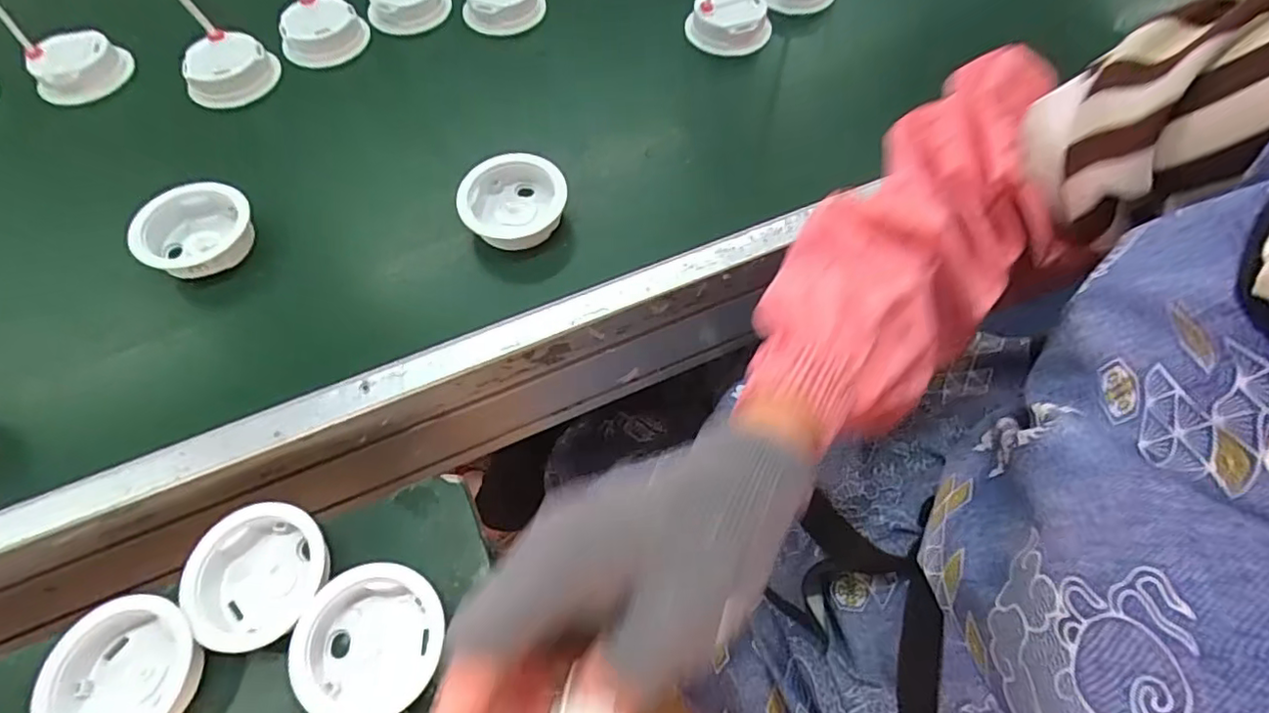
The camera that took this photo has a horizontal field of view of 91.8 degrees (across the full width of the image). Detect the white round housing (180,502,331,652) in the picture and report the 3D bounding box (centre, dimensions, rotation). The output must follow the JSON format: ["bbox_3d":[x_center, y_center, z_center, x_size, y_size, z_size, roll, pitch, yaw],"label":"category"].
[{"bbox_3d":[-0.203,0.117,0.331,0.060,0.027,0.070,23,63,13],"label":"white round housing"}]

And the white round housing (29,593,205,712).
[{"bbox_3d":[-0.253,0.160,0.307,0.068,0.030,0.064,0,60,0],"label":"white round housing"}]

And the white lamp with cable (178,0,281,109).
[{"bbox_3d":[-0.329,-0.256,0.458,0.065,0.118,0.068,0,60,0],"label":"white lamp with cable"}]

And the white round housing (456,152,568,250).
[{"bbox_3d":[-0.083,-0.105,0.420,0.069,0.029,0.062,1,61,2],"label":"white round housing"}]

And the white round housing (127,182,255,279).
[{"bbox_3d":[-0.298,-0.085,0.420,0.070,0.031,0.070,0,60,0],"label":"white round housing"}]

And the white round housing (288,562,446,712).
[{"bbox_3d":[-0.135,0.146,0.316,0.067,0.024,0.071,0,60,0],"label":"white round housing"}]

